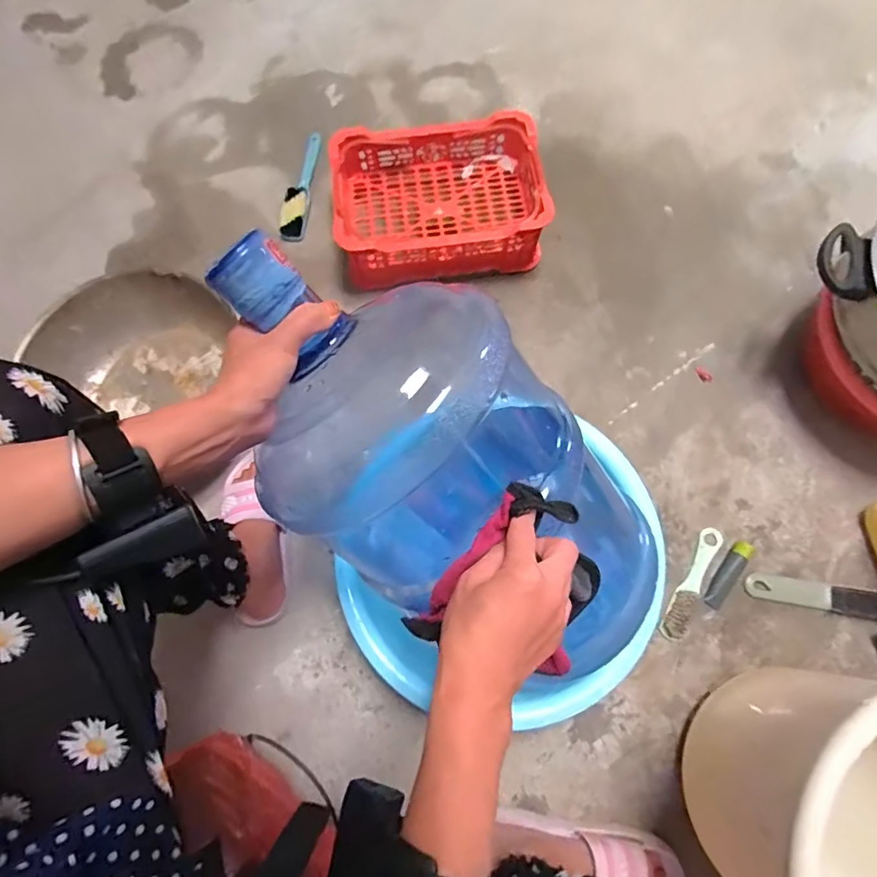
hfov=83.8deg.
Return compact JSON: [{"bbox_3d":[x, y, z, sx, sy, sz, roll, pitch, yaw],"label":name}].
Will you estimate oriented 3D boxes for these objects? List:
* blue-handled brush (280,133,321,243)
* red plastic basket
[{"bbox_3d":[-0.237,-0.454,0.878,0.041,0.047,0.227,10,73,5],"label":"blue-handled brush"},{"bbox_3d":[0.002,-0.387,0.798,0.317,0.124,0.221,-6,73,0],"label":"red plastic basket"}]

